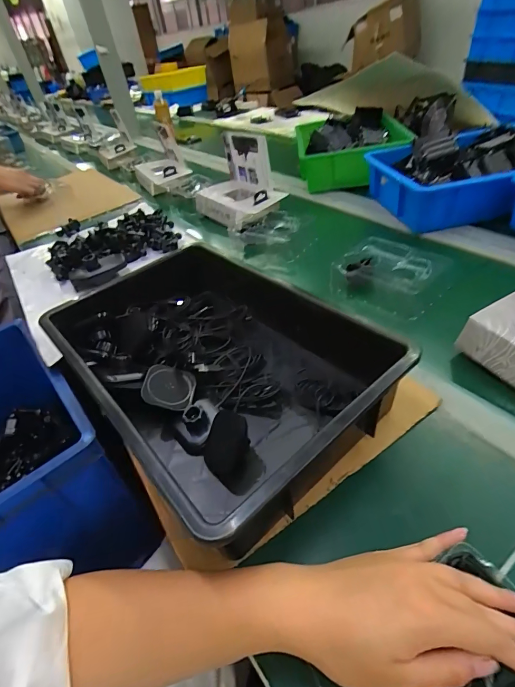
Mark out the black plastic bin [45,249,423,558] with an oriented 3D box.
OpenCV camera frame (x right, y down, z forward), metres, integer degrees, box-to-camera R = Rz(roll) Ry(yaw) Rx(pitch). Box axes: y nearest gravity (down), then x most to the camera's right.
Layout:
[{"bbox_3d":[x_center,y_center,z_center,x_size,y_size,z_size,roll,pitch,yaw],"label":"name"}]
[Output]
[{"bbox_3d":[-0.052,0.017,0.474,0.299,0.092,0.409,-34,48,-28],"label":"black plastic bin"}]

